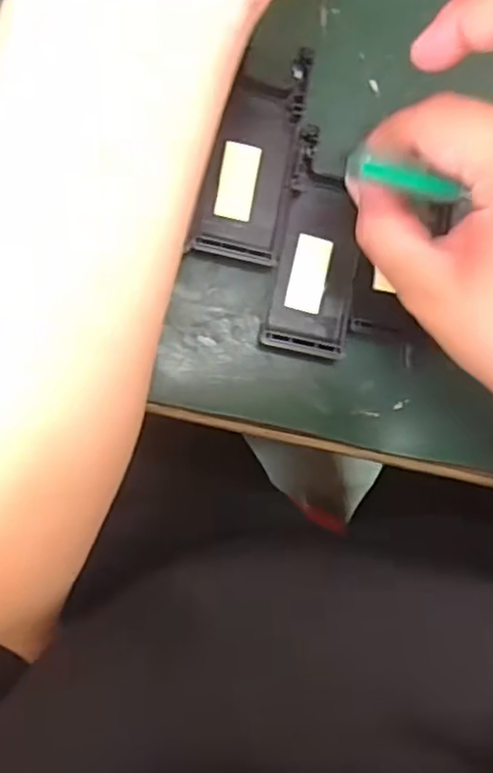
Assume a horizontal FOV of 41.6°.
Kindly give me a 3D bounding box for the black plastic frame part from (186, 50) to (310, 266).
[{"bbox_3d":[0.005,-0.106,0.297,0.039,0.008,0.099,15,84,-7],"label":"black plastic frame part"}]

